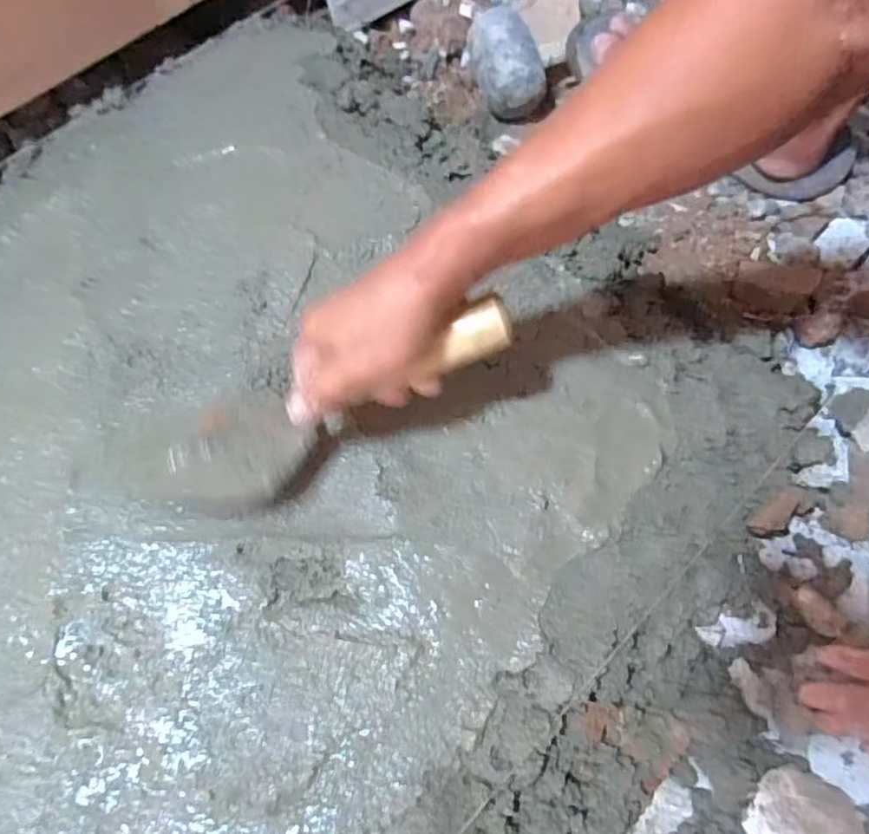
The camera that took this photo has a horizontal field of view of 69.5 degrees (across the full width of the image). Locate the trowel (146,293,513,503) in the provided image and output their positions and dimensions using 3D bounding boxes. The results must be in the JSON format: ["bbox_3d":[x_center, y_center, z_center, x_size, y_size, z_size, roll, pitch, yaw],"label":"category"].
[{"bbox_3d":[-0.071,-0.003,0.407,0.259,0.044,0.076,-23,67,16],"label":"trowel"}]

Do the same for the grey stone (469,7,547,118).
[{"bbox_3d":[0.067,-0.335,0.587,0.062,0.050,0.098,-11,68,-6],"label":"grey stone"}]

